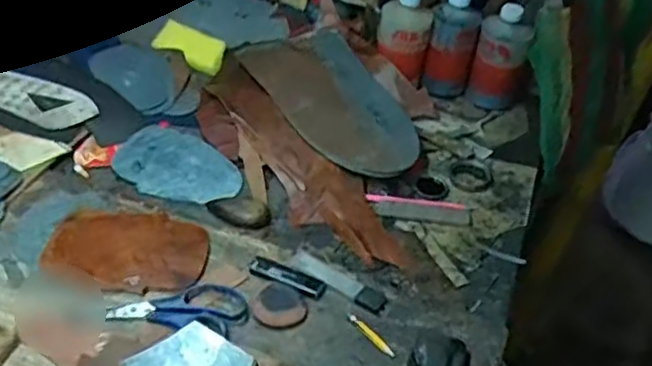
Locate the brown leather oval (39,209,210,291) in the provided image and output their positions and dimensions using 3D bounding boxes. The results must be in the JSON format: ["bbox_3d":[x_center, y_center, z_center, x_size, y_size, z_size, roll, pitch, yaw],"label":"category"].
[{"bbox_3d":[-0.213,0.068,0.714,0.167,0.010,0.105,6,47,1],"label":"brown leather oval"}]

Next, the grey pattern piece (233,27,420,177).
[{"bbox_3d":[0.016,-0.116,0.919,0.157,0.071,0.296,-21,48,-30],"label":"grey pattern piece"}]

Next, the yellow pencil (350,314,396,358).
[{"bbox_3d":[0.046,0.150,0.658,0.010,0.004,0.061,-27,51,-35],"label":"yellow pencil"}]

